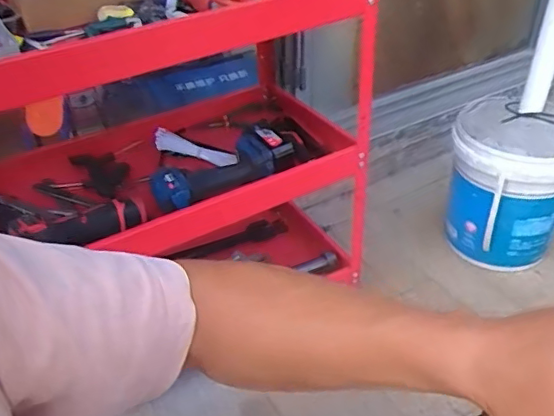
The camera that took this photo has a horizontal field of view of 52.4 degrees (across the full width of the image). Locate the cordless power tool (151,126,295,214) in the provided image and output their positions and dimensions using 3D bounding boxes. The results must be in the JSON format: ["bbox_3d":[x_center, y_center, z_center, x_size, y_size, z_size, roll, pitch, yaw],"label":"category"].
[{"bbox_3d":[-0.091,-0.066,0.970,0.244,0.071,0.113,-23,42,-26],"label":"cordless power tool"}]

